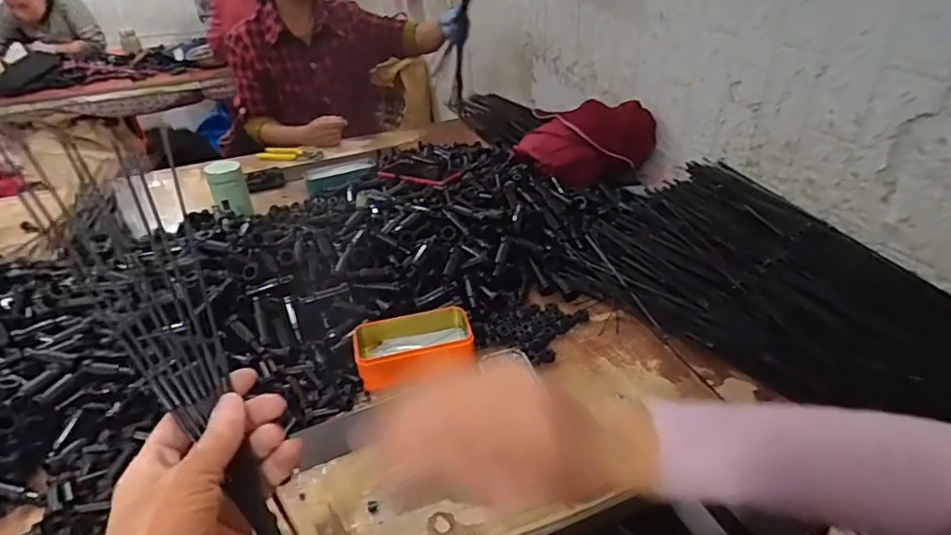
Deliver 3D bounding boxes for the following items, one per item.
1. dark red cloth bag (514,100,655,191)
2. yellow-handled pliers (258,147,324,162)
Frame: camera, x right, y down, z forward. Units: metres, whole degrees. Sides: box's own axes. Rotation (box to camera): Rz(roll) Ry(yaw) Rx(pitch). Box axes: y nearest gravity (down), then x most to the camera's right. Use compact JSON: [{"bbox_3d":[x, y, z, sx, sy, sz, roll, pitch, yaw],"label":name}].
[{"bbox_3d":[0.201,-0.229,1.004,0.251,0.109,0.134,2,32,8],"label":"dark red cloth bag"},{"bbox_3d":[-0.435,-0.263,1.315,0.145,0.019,0.061,-3,32,0],"label":"yellow-handled pliers"}]

